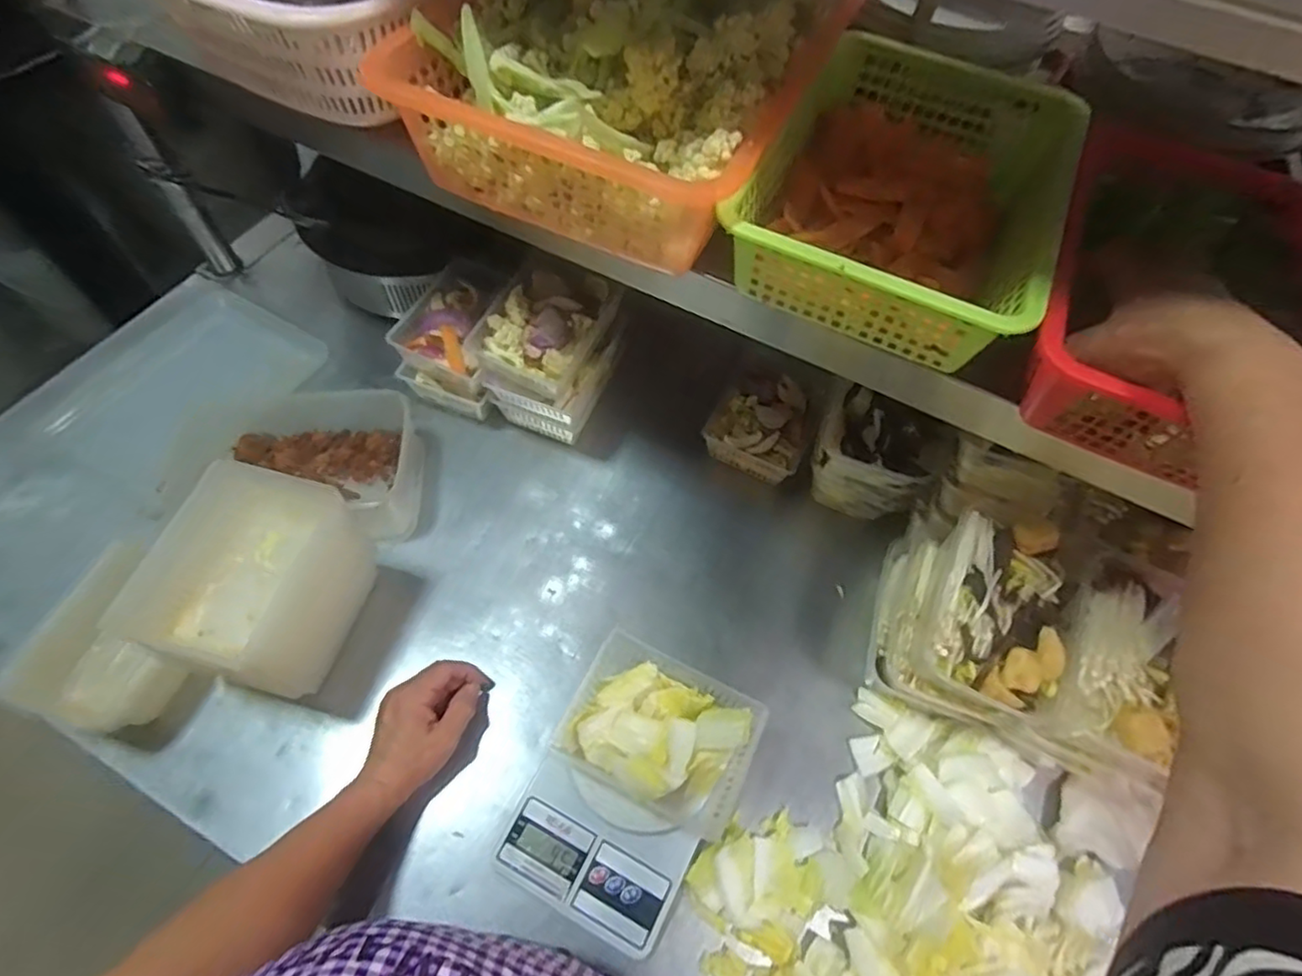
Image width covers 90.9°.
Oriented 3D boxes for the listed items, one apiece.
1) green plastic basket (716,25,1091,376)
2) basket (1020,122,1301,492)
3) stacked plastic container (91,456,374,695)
[{"bbox_3d":[0.188,-0.215,0.463,0.190,0.071,0.268,25,62,10],"label":"green plastic basket"},{"bbox_3d":[0.346,-0.107,0.411,0.196,0.063,0.231,23,62,9],"label":"basket"},{"bbox_3d":[-0.340,0.089,0.581,0.119,0.157,0.169,19,61,6],"label":"stacked plastic container"}]

